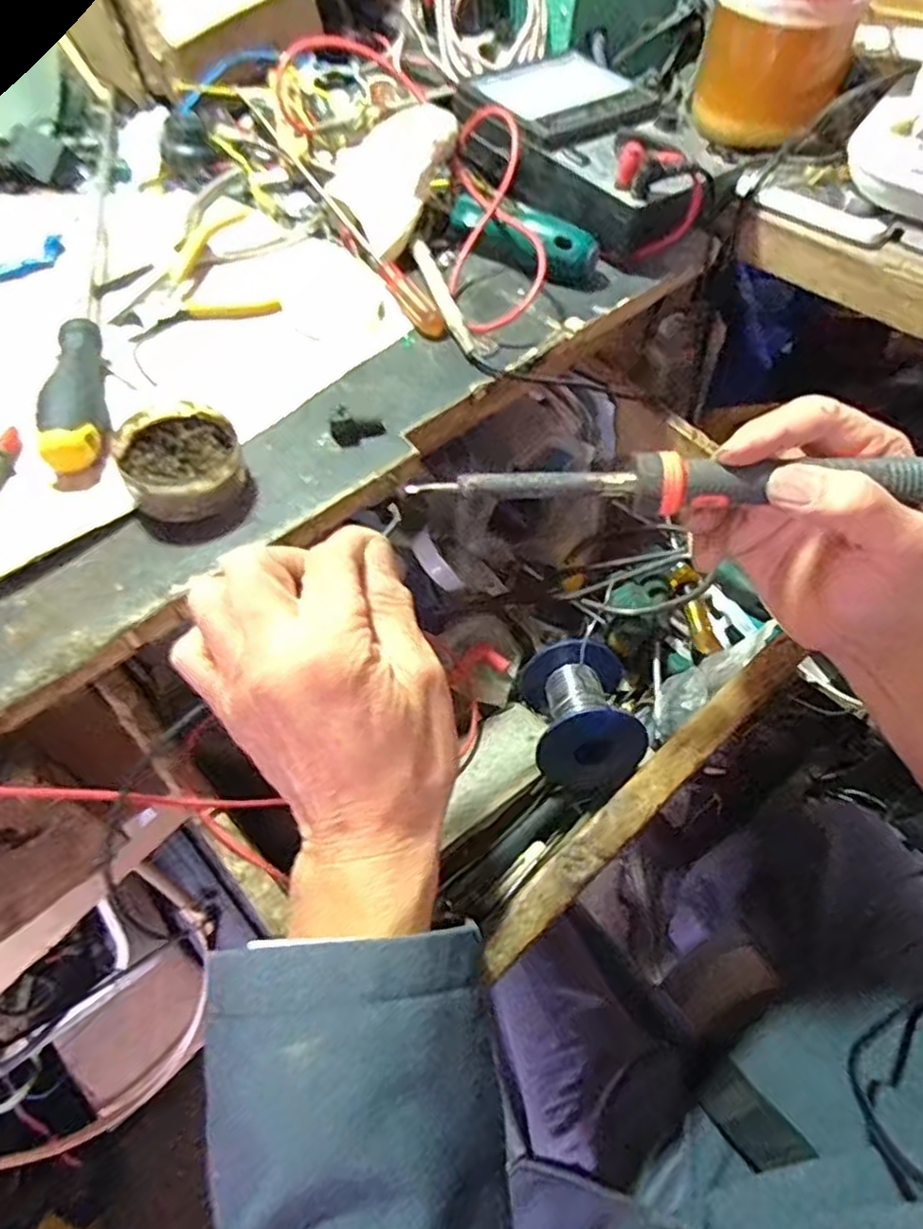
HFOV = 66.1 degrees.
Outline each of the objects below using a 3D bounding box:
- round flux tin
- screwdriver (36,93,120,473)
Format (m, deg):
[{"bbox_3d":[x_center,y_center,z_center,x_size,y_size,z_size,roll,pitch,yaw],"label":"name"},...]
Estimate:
[{"bbox_3d":[-0.128,-0.070,0.330,0.052,0.025,0.057,1,56,-1],"label":"round flux tin"},{"bbox_3d":[-0.213,-0.217,0.418,0.024,0.026,0.343,-8,56,-7],"label":"screwdriver"}]

